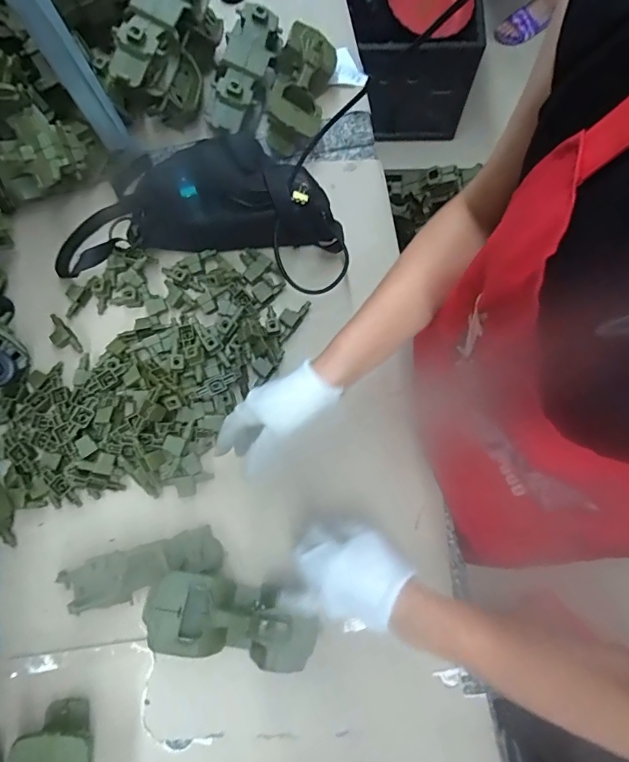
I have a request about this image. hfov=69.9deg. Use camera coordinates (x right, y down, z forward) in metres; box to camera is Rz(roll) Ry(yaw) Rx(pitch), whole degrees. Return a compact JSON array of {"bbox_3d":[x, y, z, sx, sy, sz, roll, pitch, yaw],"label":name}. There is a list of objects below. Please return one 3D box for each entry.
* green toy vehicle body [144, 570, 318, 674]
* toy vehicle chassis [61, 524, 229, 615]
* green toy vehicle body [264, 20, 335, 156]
[{"bbox_3d":[-0.088,0.261,0.501,0.177,0.067,0.077,9,76,4],"label":"green toy vehicle body"},{"bbox_3d":[-0.203,0.220,0.529,0.176,0.036,0.057,-20,76,-3],"label":"toy vehicle chassis"},{"bbox_3d":[-0.026,-0.420,0.657,0.084,0.070,0.164,12,76,5],"label":"green toy vehicle body"}]

